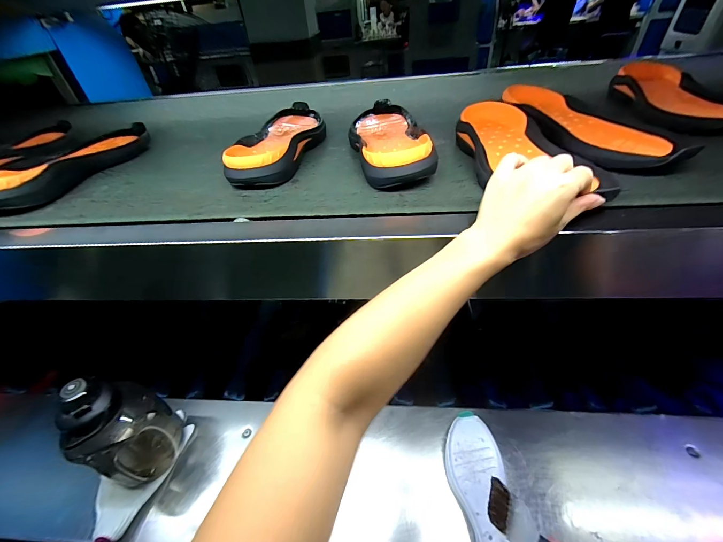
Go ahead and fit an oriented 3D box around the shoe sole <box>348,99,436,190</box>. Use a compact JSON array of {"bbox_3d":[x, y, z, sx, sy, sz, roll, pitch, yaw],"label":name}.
[{"bbox_3d":[0.040,-0.218,0.497,0.112,0.051,0.297,-6,43,1],"label":"shoe sole"}]

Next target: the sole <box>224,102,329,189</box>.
[{"bbox_3d":[-0.129,-0.226,0.528,0.103,0.046,0.294,1,43,8],"label":"sole"}]

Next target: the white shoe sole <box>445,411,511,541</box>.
[{"bbox_3d":[0.190,0.348,0.479,0.088,0.034,0.238,-6,43,0],"label":"white shoe sole"}]

